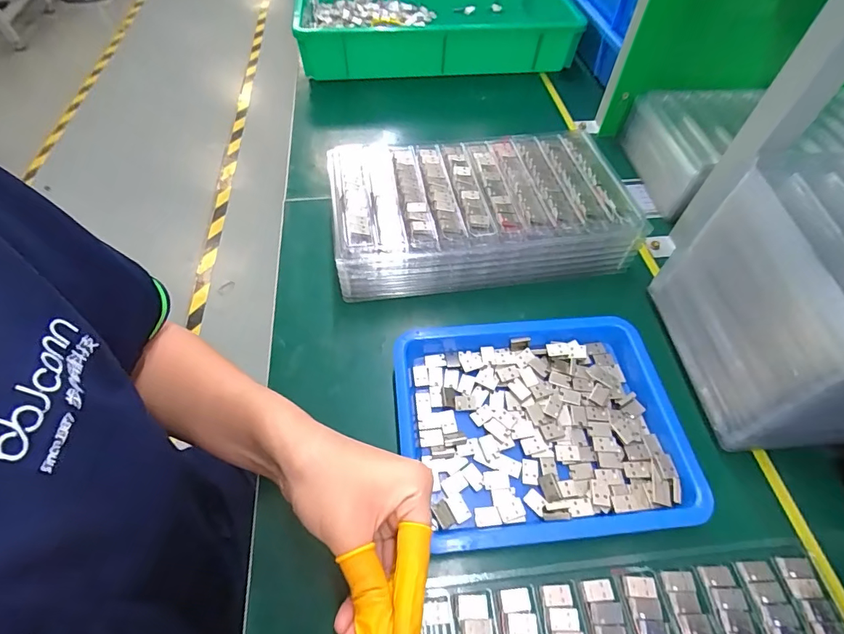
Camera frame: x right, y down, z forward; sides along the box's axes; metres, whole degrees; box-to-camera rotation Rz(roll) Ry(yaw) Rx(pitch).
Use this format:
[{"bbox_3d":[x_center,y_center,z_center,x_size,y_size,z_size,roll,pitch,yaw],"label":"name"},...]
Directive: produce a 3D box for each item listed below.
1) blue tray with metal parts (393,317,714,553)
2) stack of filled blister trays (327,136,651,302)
[{"bbox_3d":[0.092,0.083,0.342,0.216,0.024,0.171,-3,55,-4],"label":"blue tray with metal parts"},{"bbox_3d":[0.059,-0.113,0.454,0.291,0.068,0.165,-6,55,-5],"label":"stack of filled blister trays"}]

